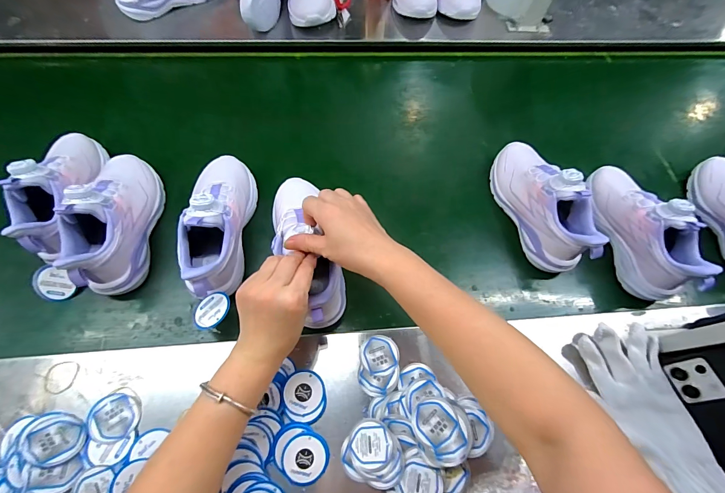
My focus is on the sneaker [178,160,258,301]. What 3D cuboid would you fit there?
[{"bbox_3d":[-0.197,-0.040,0.460,0.076,0.105,0.218,0,69,-1],"label":"sneaker"}]

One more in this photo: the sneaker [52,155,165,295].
[{"bbox_3d":[-0.327,-0.039,0.448,0.077,0.110,0.197,-5,70,-3],"label":"sneaker"}]

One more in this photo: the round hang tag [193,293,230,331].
[{"bbox_3d":[-0.189,0.080,0.429,0.043,0.005,0.049,12,64,20],"label":"round hang tag"}]

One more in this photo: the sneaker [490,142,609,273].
[{"bbox_3d":[0.271,-0.075,0.510,0.073,0.111,0.215,-14,70,-6],"label":"sneaker"}]

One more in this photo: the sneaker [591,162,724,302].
[{"bbox_3d":[0.418,-0.039,0.503,0.068,0.107,0.216,-9,70,-4],"label":"sneaker"}]

